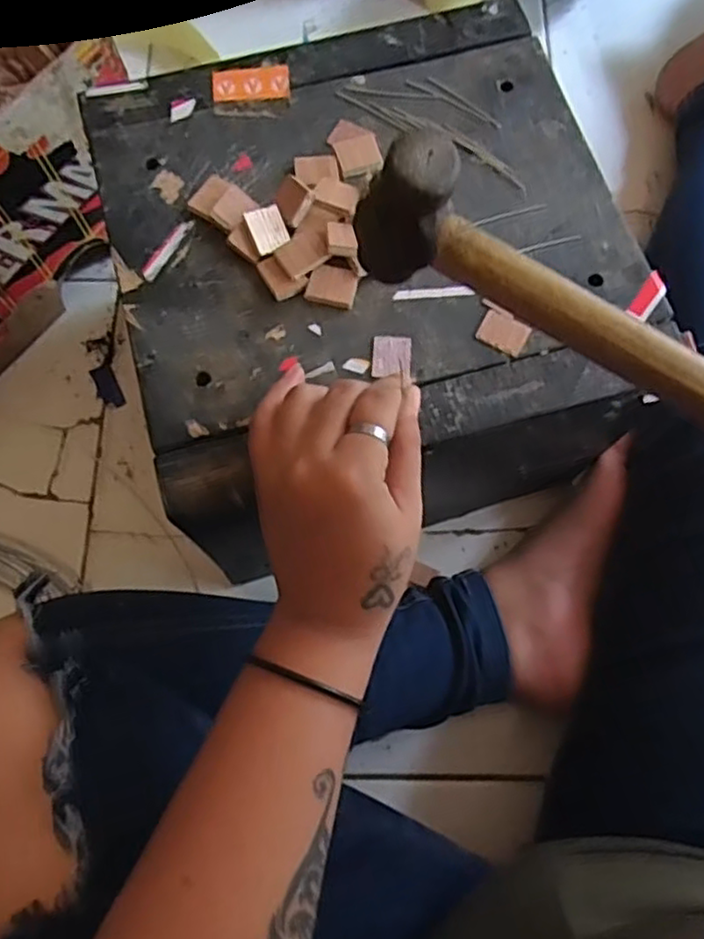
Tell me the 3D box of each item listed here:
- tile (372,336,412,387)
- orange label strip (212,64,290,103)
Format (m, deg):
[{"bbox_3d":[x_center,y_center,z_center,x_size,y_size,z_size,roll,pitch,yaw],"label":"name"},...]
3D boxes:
[{"bbox_3d":[0.021,-0.059,0.353,0.020,0.004,0.023,1,72,0],"label":"tile"},{"bbox_3d":[-0.061,-0.233,0.411,0.046,0.004,0.022,-5,72,-2],"label":"orange label strip"}]

